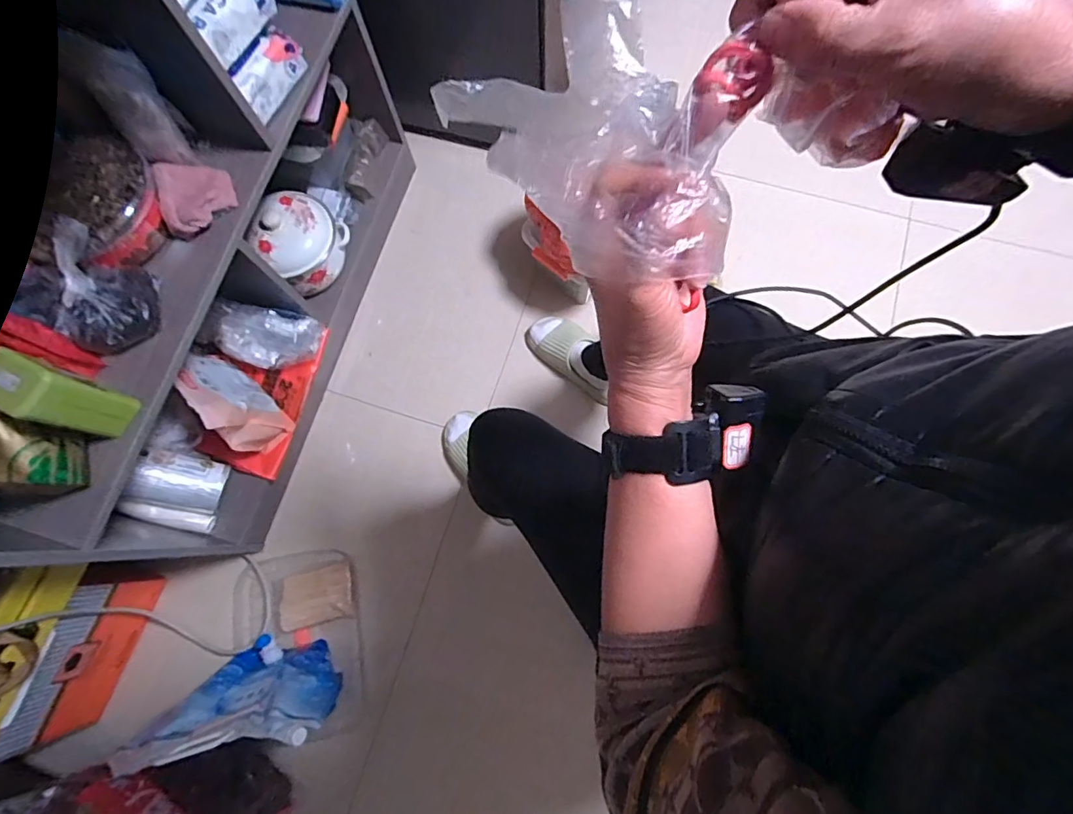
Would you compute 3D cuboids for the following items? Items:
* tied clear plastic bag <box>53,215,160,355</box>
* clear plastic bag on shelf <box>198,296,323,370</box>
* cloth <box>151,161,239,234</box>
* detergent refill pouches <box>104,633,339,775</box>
[{"bbox_3d":[-0.566,-0.140,0.651,0.104,0.107,0.107,-23,76,-4],"label":"tied clear plastic bag"},{"bbox_3d":[-0.521,-0.137,0.963,0.209,0.097,0.102,8,76,4],"label":"clear plastic bag on shelf"},{"bbox_3d":[-0.483,-0.300,0.720,0.093,0.037,0.100,-22,76,-4],"label":"cloth"},{"bbox_3d":[-0.464,0.460,0.839,0.285,0.289,0.109,-7,76,0],"label":"detergent refill pouches"}]

